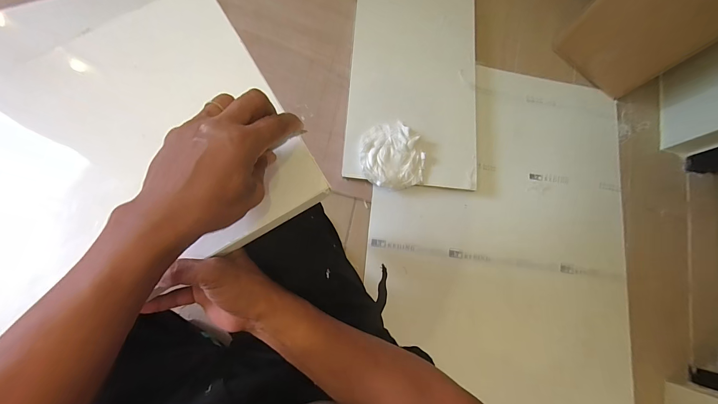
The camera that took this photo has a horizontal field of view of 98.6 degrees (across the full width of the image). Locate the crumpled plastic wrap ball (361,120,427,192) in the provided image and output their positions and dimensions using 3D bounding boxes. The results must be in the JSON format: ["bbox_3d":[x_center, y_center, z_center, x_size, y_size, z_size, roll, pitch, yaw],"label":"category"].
[{"bbox_3d":[0.092,-0.127,0.839,0.171,0.040,0.182,1,78,-6],"label":"crumpled plastic wrap ball"}]

